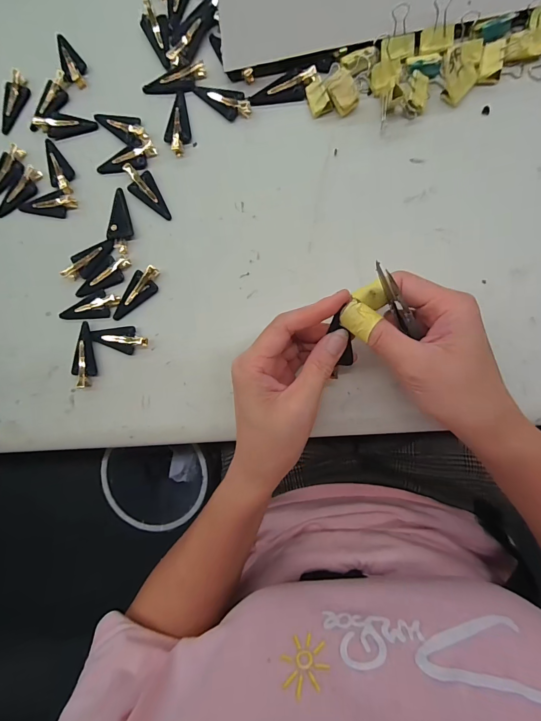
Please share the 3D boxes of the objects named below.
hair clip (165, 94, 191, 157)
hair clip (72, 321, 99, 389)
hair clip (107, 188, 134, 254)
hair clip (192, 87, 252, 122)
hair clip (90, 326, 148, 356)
[{"bbox_3d":[-0.088,-0.221,0.313,0.024,0.005,0.056,-8,88,8],"label":"hair clip"},{"bbox_3d":[-0.176,-0.005,0.316,0.021,0.010,0.060,-5,89,8],"label":"hair clip"},{"bbox_3d":[-0.141,-0.133,0.318,0.023,0.005,0.060,3,90,8],"label":"hair clip"},{"bbox_3d":[-0.045,-0.235,0.307,0.056,0.007,0.023,15,92,8],"label":"hair clip"},{"bbox_3d":[-0.142,-0.019,0.311,0.055,0.012,0.024,5,90,8],"label":"hair clip"}]

